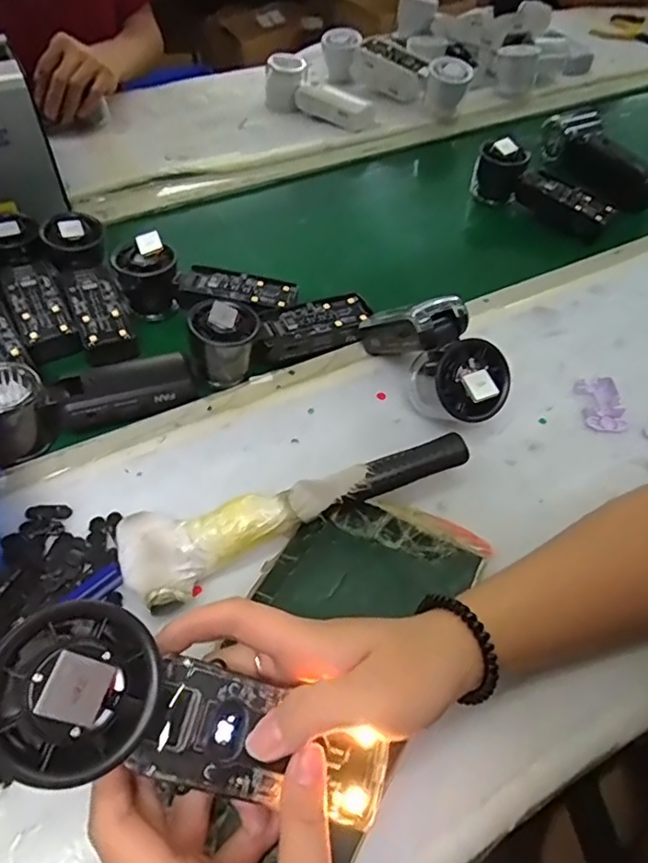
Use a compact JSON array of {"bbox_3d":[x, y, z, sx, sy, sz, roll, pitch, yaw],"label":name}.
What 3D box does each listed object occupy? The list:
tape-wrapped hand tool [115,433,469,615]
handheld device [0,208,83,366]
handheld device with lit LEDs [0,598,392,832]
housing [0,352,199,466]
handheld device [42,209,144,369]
[{"bbox_3d":[-0.017,0.047,0.368,0.218,0.042,0.055,-19,52,-16],"label":"tape-wrapped hand tool"},{"bbox_3d":[-0.269,-0.131,0.524,0.050,0.041,0.186,-22,68,-18],"label":"handheld device"},{"bbox_3d":[-0.043,0.115,0.218,0.161,0.021,0.052,34,45,-25],"label":"handheld device with lit LEDs"},{"bbox_3d":[-0.182,-0.039,0.443,0.156,0.047,0.066,-19,52,-16],"label":"housing"},{"bbox_3d":[-0.213,-0.135,0.523,0.049,0.037,0.157,-19,70,-16],"label":"handheld device"}]

